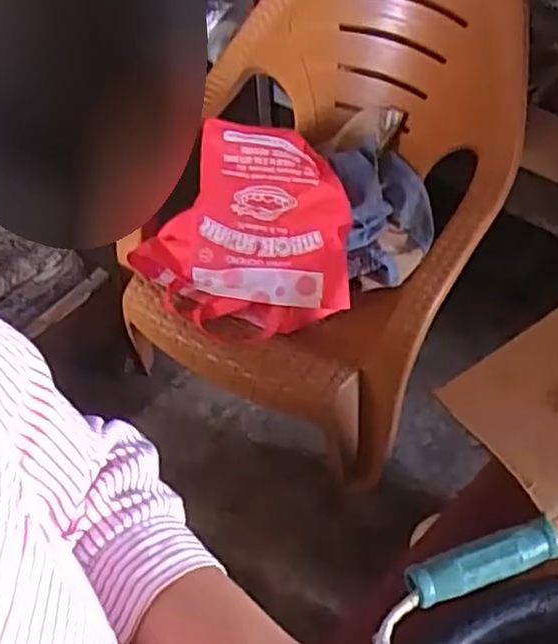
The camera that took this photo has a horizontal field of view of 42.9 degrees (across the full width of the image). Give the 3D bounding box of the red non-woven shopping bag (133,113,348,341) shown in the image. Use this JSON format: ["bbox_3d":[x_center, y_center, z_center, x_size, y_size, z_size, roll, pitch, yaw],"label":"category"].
[{"bbox_3d":[-0.064,-0.142,1.140,0.344,0.205,0.275,-15,56,-6],"label":"red non-woven shopping bag"}]

